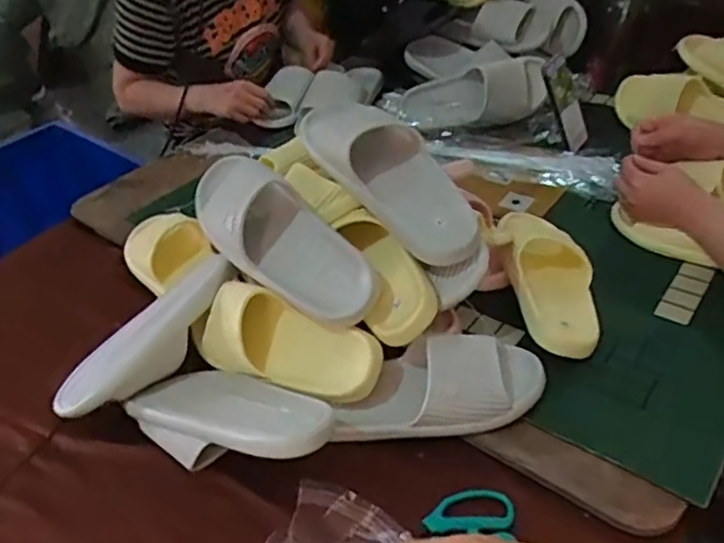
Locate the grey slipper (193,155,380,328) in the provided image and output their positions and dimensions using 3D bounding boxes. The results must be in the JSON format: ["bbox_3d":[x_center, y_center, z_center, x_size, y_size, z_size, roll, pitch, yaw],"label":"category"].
[{"bbox_3d":[-0.087,-0.046,0.711,0.265,0.074,0.117,39,56,16],"label":"grey slipper"}]

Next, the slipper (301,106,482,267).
[{"bbox_3d":[0.035,-0.123,0.737,0.107,0.069,0.282,-30,63,-25],"label":"slipper"}]

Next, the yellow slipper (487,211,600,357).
[{"bbox_3d":[0.225,0.006,0.781,0.124,0.076,0.250,-2,41,5],"label":"yellow slipper"}]

